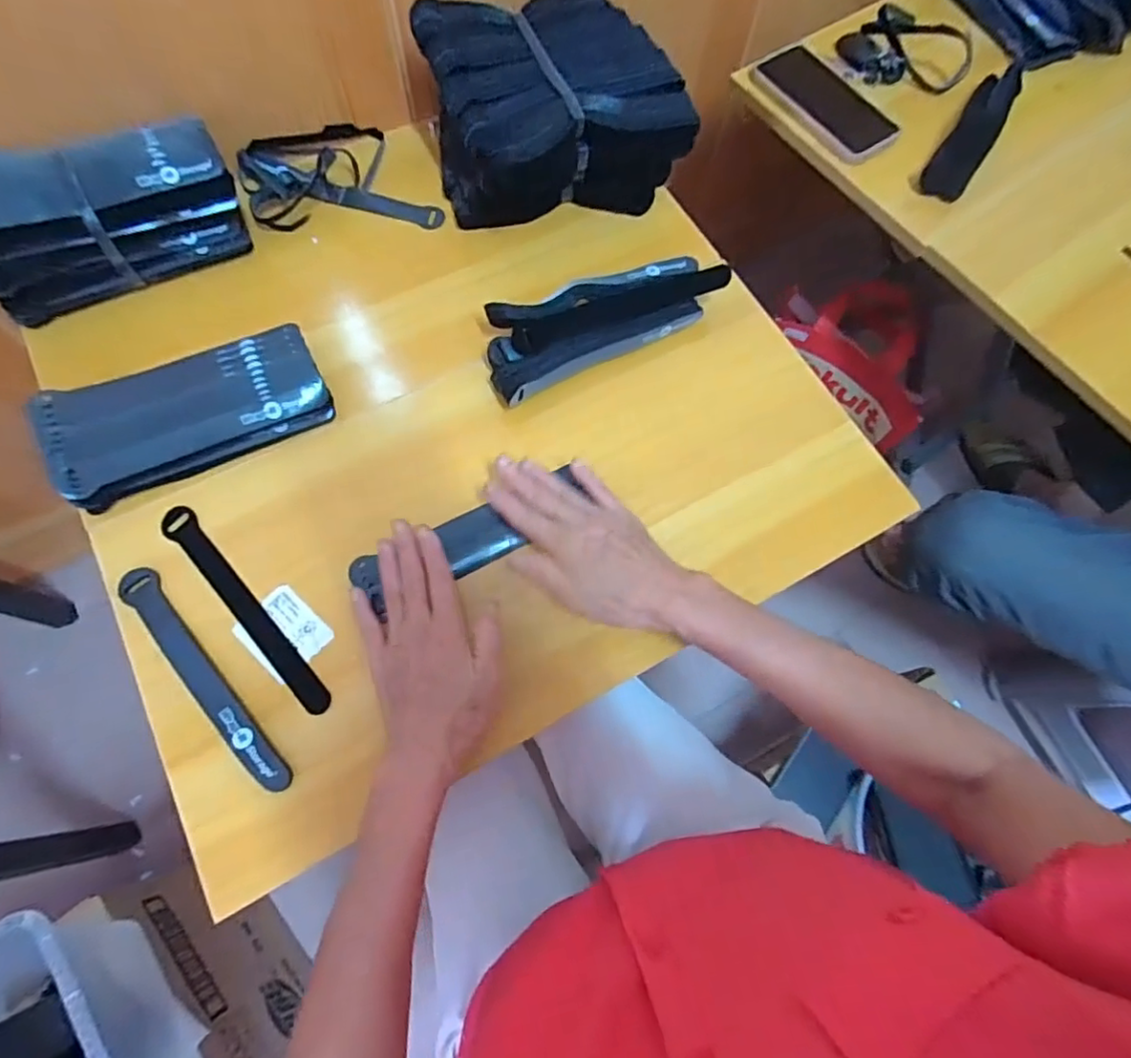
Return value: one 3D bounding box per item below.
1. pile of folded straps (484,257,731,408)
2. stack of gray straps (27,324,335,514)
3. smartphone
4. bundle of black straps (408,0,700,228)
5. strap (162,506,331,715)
[{"bbox_3d":[0.029,-0.184,0.530,0.223,0.042,0.083,-29,75,-12],"label":"pile of folded straps"},{"bbox_3d":[-0.295,-0.096,0.482,0.196,0.037,0.093,-25,74,-11],"label":"stack of gray straps"},{"bbox_3d":[0.277,-0.456,0.648,0.075,0.013,0.163,-35,76,-13],"label":"smartphone"},{"bbox_3d":[-0.010,-0.385,0.562,0.215,0.116,0.149,-10,72,-6],"label":"bundle of black straps"},{"bbox_3d":[-0.239,0.058,0.453,0.022,0.006,0.198,-41,77,-15],"label":"strap"}]

